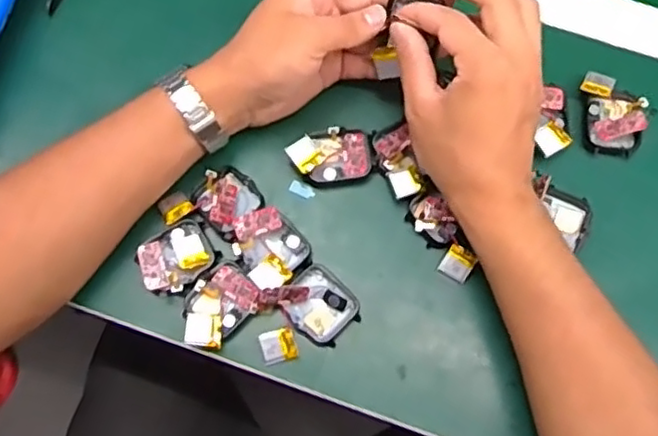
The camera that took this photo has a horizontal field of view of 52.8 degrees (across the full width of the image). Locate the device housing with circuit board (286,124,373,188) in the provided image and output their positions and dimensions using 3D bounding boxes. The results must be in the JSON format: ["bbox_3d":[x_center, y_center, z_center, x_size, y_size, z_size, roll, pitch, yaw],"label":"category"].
[{"bbox_3d":[0.001,-0.042,0.443,0.053,0.017,0.036,-12,74,-4],"label":"device housing with circuit board"}]

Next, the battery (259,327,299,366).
[{"bbox_3d":[-0.032,0.079,0.411,0.022,0.004,0.019,-18,75,-6],"label":"battery"}]

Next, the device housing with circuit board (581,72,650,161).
[{"bbox_3d":[0.193,-0.071,0.449,0.039,0.019,0.054,4,73,0],"label":"device housing with circuit board"}]

